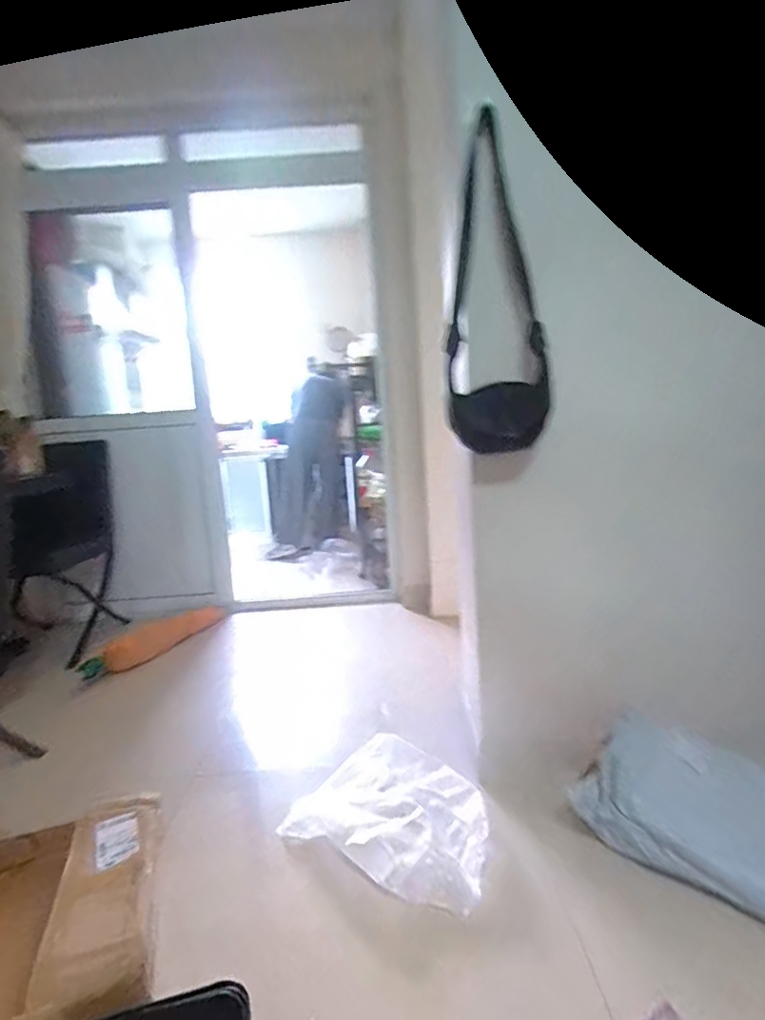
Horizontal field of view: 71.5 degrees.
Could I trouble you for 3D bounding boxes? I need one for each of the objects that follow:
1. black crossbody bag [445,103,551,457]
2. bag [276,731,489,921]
[{"bbox_3d":[0.231,-0.439,1.095,0.211,0.636,0.055,-5,9,-6],"label":"black crossbody bag"},{"bbox_3d":[0.048,0.648,1.152,0.436,0.092,0.363,2,11,33],"label":"bag"}]

